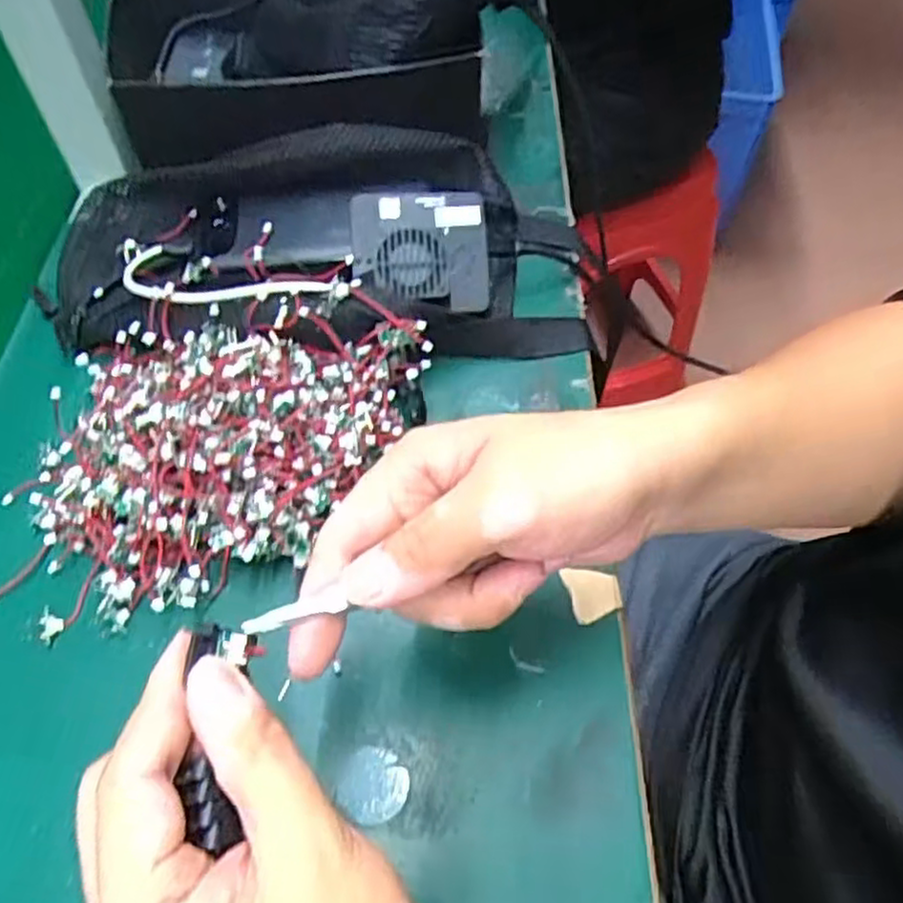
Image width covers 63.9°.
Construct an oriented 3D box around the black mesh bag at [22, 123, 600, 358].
[{"bbox_3d":[-0.077,-0.124,0.438,0.320,0.060,0.157,-2,56,-2],"label":"black mesh bag"}]

